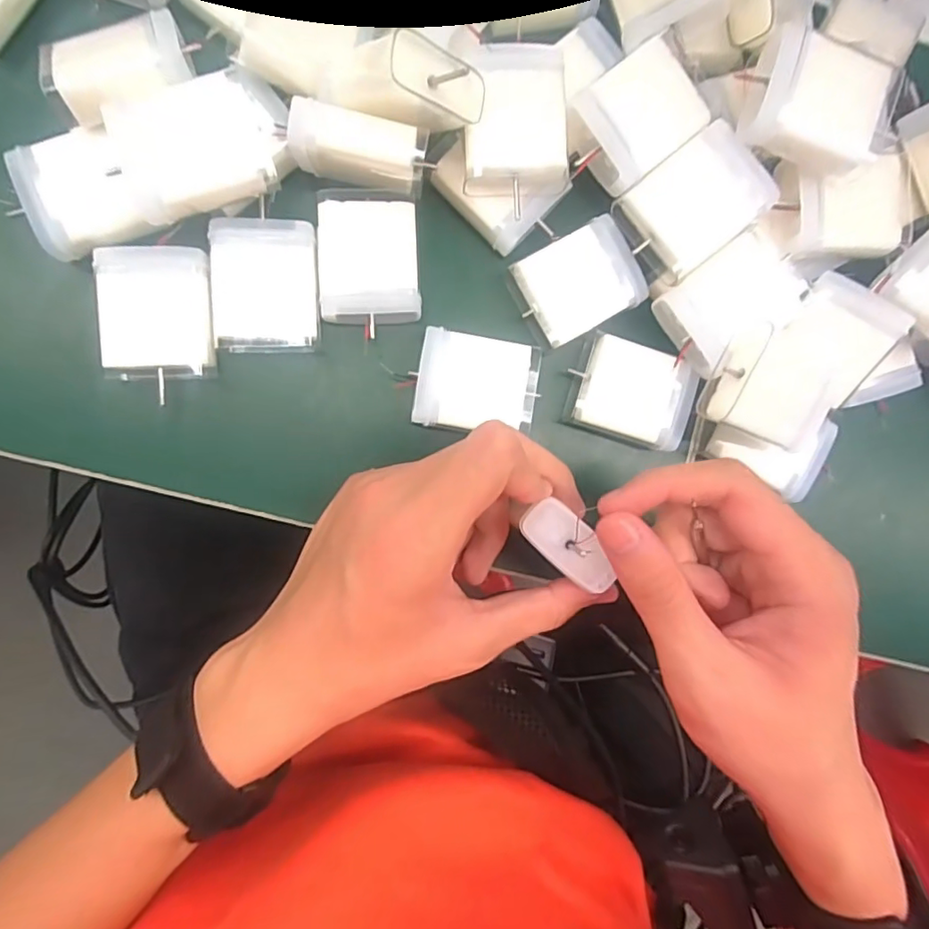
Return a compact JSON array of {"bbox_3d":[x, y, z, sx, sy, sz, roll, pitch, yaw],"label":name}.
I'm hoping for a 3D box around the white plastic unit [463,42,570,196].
[{"bbox_3d":[0.019,-0.138,0.228,0.040,0.021,0.051,-3,91,-7],"label":"white plastic unit"}]

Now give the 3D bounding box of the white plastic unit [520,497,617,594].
[{"bbox_3d":[0.040,0.031,0.213,0.019,0.006,0.040,-45,92,-8],"label":"white plastic unit"}]

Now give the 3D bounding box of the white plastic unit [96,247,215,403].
[{"bbox_3d":[-0.123,-0.059,0.227,0.042,0.016,0.053,-2,91,-7],"label":"white plastic unit"}]

